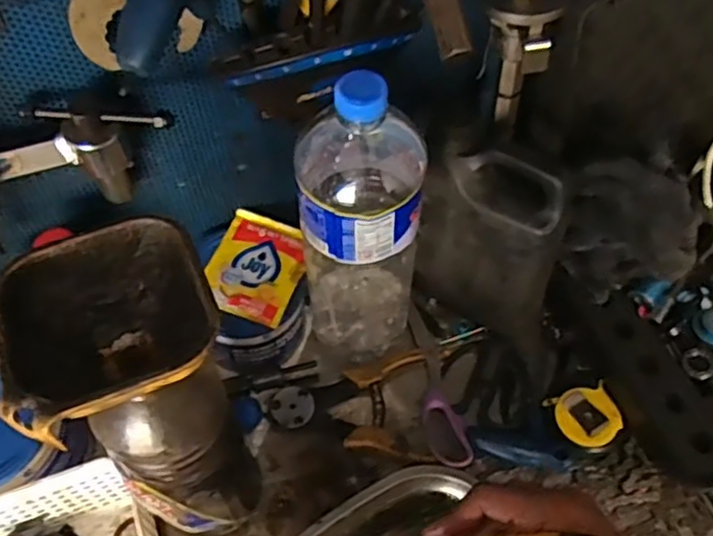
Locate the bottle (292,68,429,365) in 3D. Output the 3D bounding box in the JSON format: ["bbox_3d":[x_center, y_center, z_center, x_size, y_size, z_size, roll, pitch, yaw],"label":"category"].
[{"bbox_3d":[0.006,-0.029,0.527,0.090,0.306,0.101,6,57,5],"label":"bottle"}]

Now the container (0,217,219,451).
[{"bbox_3d":[-0.114,0.032,0.325,0.093,0.057,0.093,-22,60,-13],"label":"container"}]

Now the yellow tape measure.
[{"bbox_3d":[0.198,0.129,0.582,0.053,0.021,0.051,-19,59,-11],"label":"yellow tape measure"}]

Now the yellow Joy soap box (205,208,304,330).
[{"bbox_3d":[-0.085,-0.002,0.575,0.077,0.007,0.096,17,59,11],"label":"yellow Joy soap box"}]

